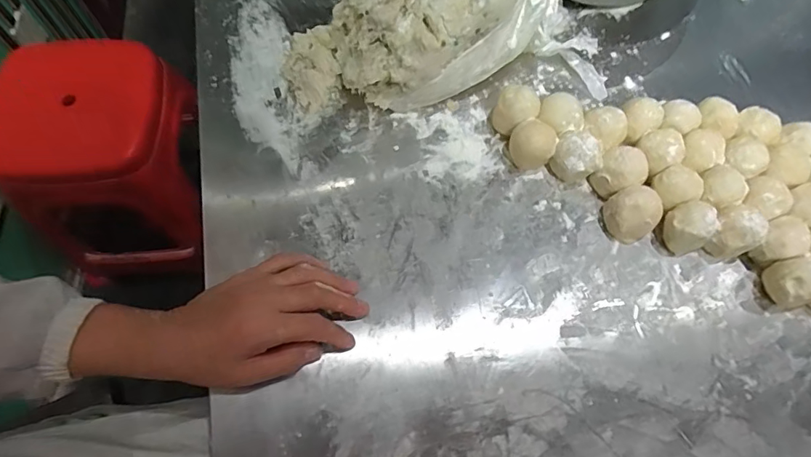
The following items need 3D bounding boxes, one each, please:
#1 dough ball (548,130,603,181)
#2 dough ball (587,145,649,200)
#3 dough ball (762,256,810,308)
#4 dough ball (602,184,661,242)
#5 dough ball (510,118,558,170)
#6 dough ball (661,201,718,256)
[{"bbox_3d":[0.162,-0.068,0.468,0.040,0.050,0.043,1,68,-1],"label":"dough ball"},{"bbox_3d":[0.202,-0.051,0.466,0.036,0.046,0.040,-38,73,-15],"label":"dough ball"},{"bbox_3d":[0.338,0.049,0.430,0.035,0.047,0.038,1,68,-1],"label":"dough ball"},{"bbox_3d":[0.208,-0.014,0.452,0.041,0.041,0.045,1,68,-1],"label":"dough ball"},{"bbox_3d":[0.124,-0.084,0.474,0.042,0.048,0.039,1,68,-1],"label":"dough ball"},{"bbox_3d":[0.259,-0.001,0.446,0.044,0.048,0.038,-24,70,-11],"label":"dough ball"}]

